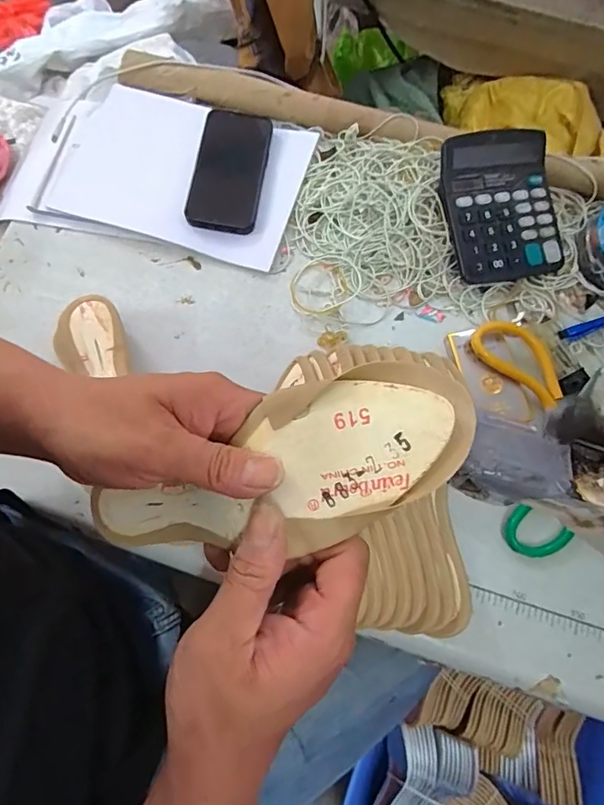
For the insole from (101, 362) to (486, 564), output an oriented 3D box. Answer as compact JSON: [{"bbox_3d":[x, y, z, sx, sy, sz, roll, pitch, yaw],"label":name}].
[{"bbox_3d":[-0.027,0.048,0.257,0.236,0.034,0.076,-24,73,22],"label":"insole"}]

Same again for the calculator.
[{"bbox_3d":[0.202,-0.199,0.471,0.117,0.020,0.148,-8,90,-10],"label":"calculator"}]

